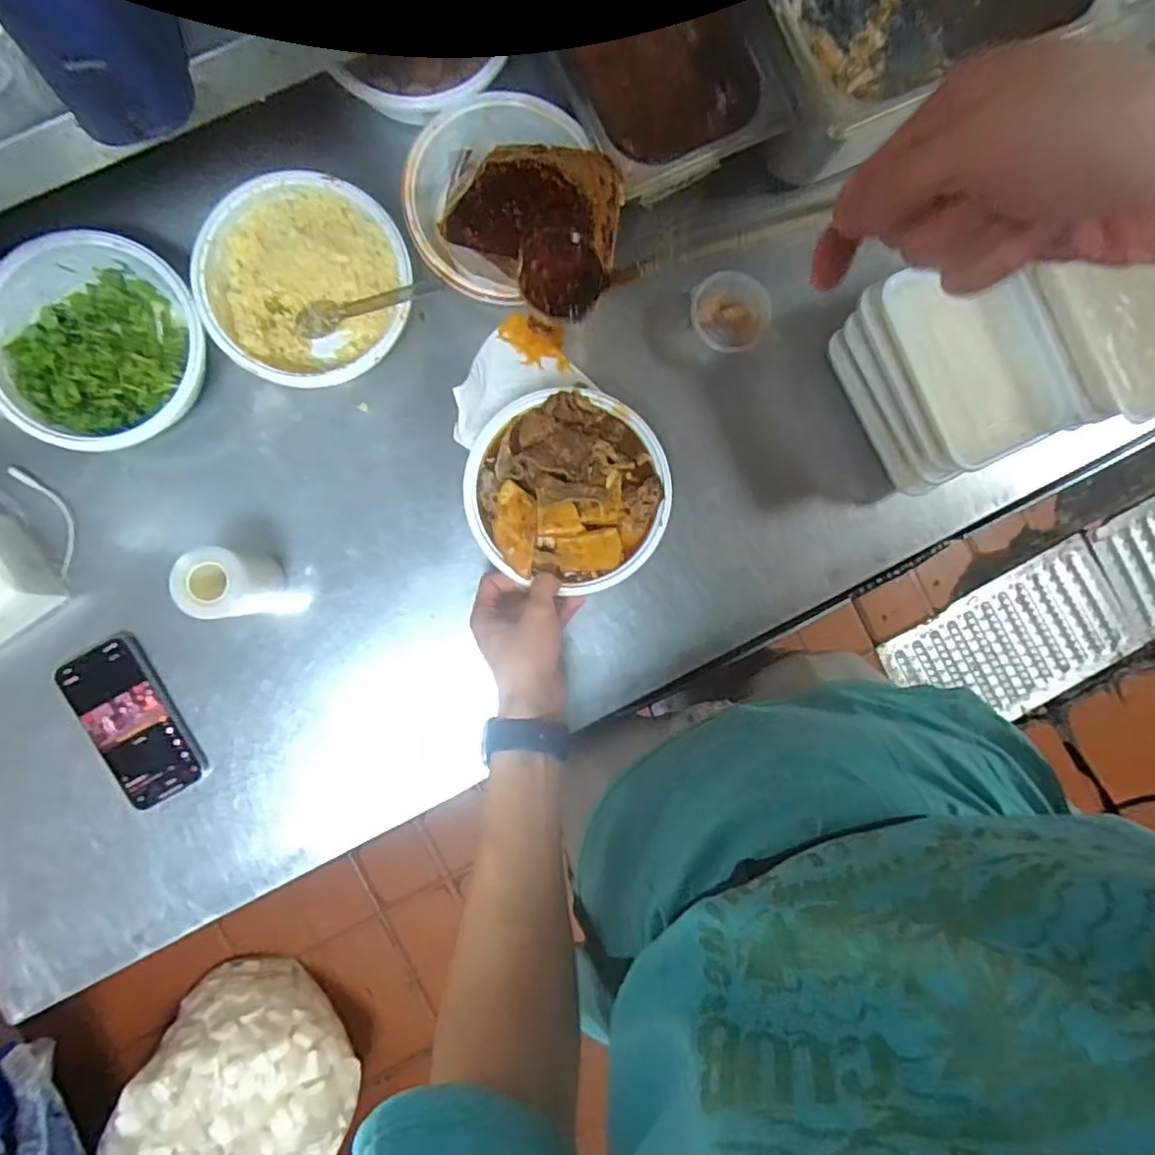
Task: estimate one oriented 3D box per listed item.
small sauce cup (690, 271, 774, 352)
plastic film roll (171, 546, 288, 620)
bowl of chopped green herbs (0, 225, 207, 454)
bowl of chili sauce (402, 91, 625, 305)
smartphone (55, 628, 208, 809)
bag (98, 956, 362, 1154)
[{"bbox_3d":[0.137,-0.238,0.592,0.072,0.038,0.064,15,90,-4],"label":"small sauce cup"},{"bbox_3d":[-0.278,0.004,0.539,0.058,0.091,0.054,0,91,-4],"label":"plastic film roll"},{"bbox_3d":[-0.394,-0.195,0.536,0.162,0.055,0.164,0,91,-4],"label":"bowl of chopped green herbs"},{"bbox_3d":[-0.057,-0.323,0.565,0.170,0.058,0.165,0,91,-4],"label":"bowl of chili sauce"},{"bbox_3d":[-0.386,0.126,0.570,0.070,0.013,0.145,-28,93,-3],"label":"smartphone"},{"bbox_3d":[-0.614,0.955,1.229,0.375,0.256,0.347,25,90,-4],"label":"bag"}]

